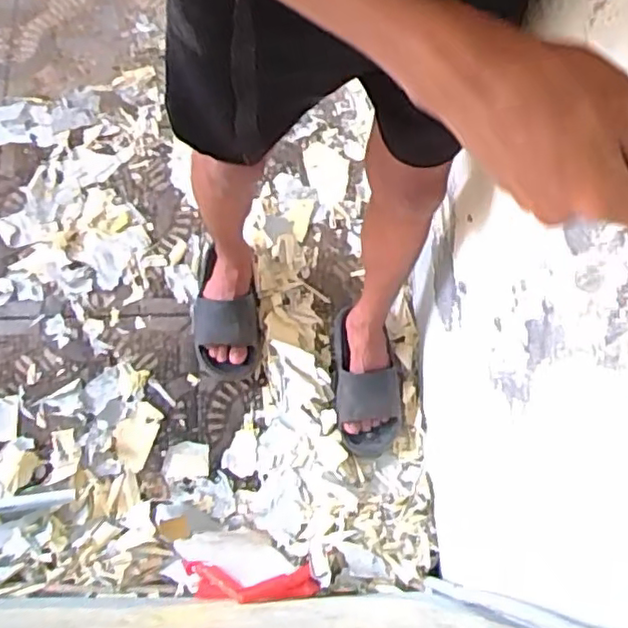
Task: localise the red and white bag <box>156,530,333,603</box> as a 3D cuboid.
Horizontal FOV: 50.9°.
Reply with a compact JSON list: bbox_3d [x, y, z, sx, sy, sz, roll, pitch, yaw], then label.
[{"bbox_3d":[-0.104,0.382,0.998,0.250,0.134,0.093,4,72,-1],"label":"red and white bag"}]

